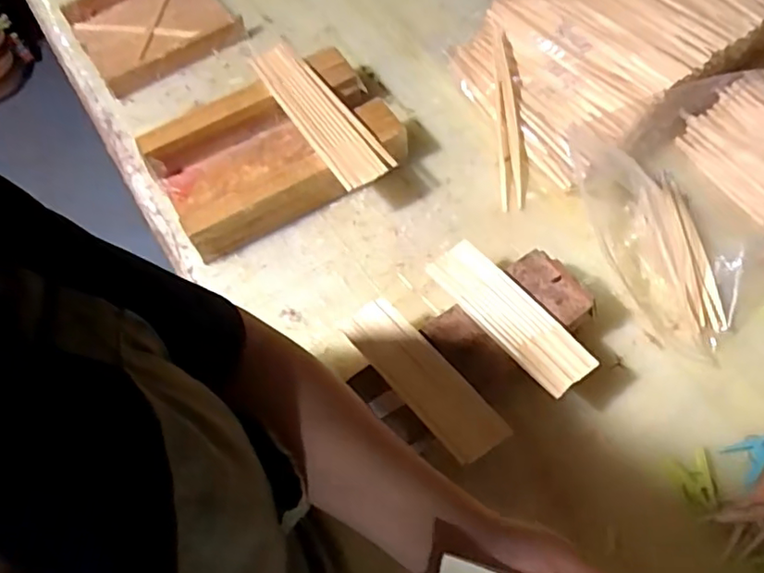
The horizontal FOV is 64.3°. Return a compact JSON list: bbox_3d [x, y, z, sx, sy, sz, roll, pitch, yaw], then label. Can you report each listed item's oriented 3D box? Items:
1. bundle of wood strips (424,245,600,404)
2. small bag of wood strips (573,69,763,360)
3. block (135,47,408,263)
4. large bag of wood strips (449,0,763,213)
[{"bbox_3d":[0.120,0.024,0.575,0.055,0.015,0.176,-37,66,-15],"label":"bundle of wood strips"},{"bbox_3d":[0.363,-0.103,0.659,0.302,0.062,0.246,-29,65,-12],"label":"small bag of wood strips"},{"bbox_3d":[-0.127,-0.159,0.722,0.268,0.061,0.174,-29,64,-12],"label":"block"},{"bbox_3d":[0.275,-0.299,0.756,0.412,0.100,0.245,-33,65,-13],"label":"large bag of wood strips"}]

